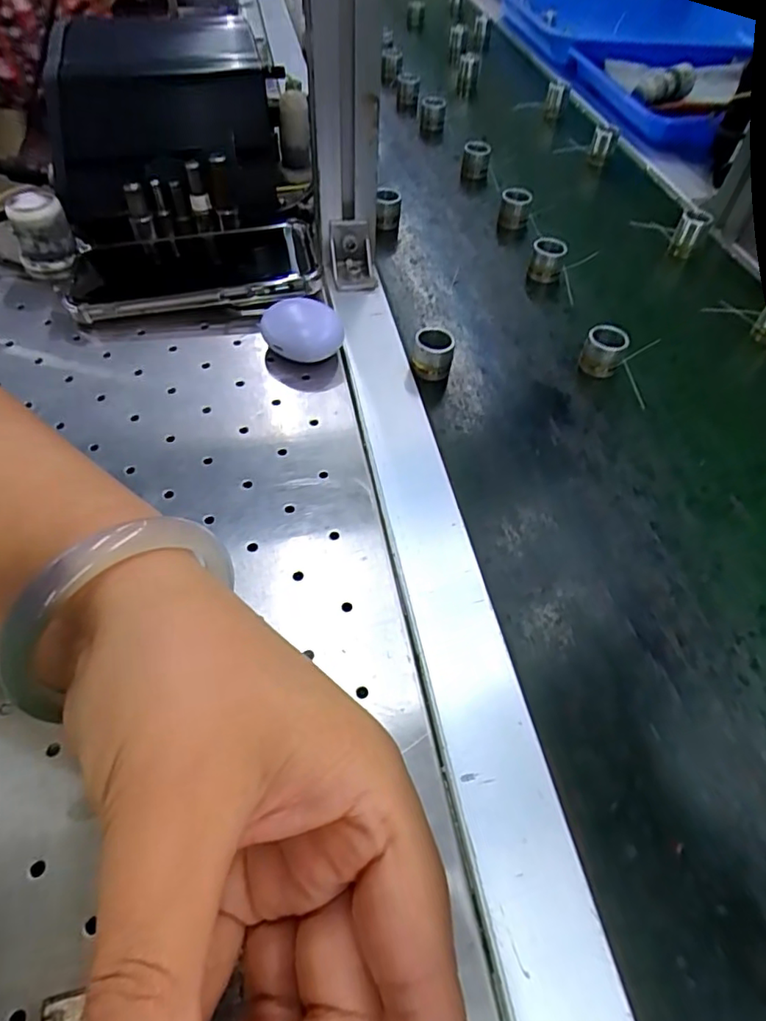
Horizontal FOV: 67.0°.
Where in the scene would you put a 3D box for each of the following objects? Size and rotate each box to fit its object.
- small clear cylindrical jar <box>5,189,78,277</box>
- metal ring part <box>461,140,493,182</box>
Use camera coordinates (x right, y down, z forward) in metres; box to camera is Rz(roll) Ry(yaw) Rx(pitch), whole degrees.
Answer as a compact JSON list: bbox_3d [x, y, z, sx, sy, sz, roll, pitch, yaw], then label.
[{"bbox_3d":[-0.224,-0.180,0.381,0.032,0.052,0.027,-28,60,-24],"label":"small clear cylindrical jar"},{"bbox_3d":[0.081,-0.304,0.508,0.023,0.032,0.020,10,52,3],"label":"metal ring part"}]

